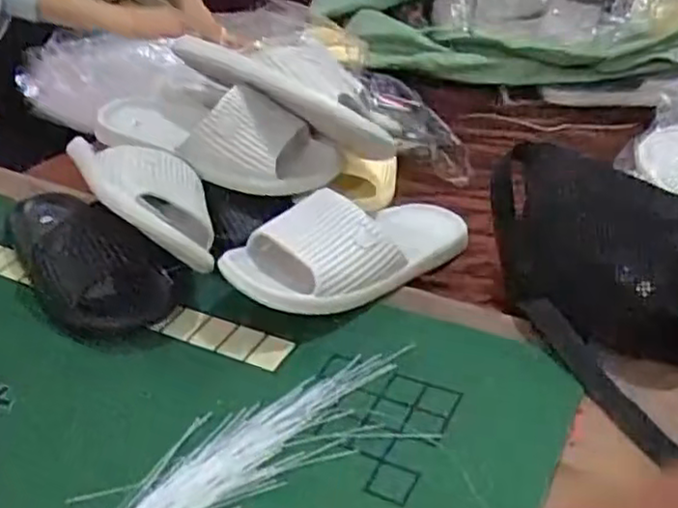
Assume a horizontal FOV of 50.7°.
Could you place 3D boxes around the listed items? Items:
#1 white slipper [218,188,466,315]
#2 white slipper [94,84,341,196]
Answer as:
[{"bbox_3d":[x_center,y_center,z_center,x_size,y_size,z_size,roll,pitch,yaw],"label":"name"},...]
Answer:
[{"bbox_3d":[0.032,-0.015,0.697,0.289,0.076,0.111,-14,32,-42],"label":"white slipper"},{"bbox_3d":[-0.120,-0.128,0.752,0.247,0.074,0.128,20,41,31],"label":"white slipper"}]

